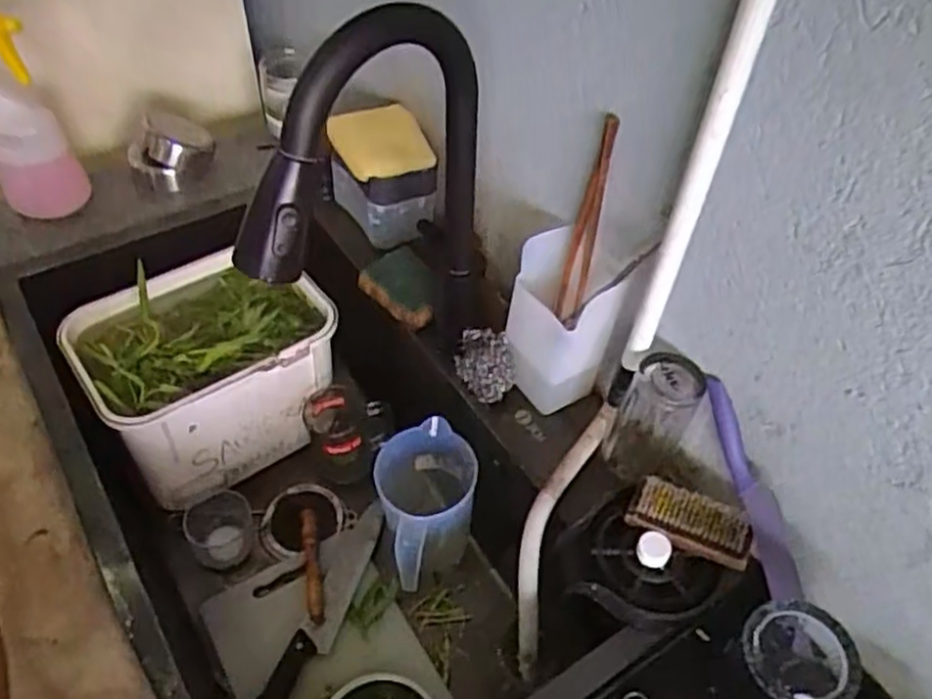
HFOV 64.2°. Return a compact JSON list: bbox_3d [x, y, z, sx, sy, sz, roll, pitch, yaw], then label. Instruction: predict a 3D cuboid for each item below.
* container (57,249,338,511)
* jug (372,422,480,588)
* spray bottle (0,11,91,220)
[{"bbox_3d":[-0.308,0.031,0.916,0.275,0.183,0.199,-32,58,-28],"label":"container"},{"bbox_3d":[-0.042,0.186,0.837,0.106,0.160,0.166,-8,50,-11],"label":"jug"},{"bbox_3d":[-0.525,-0.271,0.862,0.090,0.248,0.067,-27,56,-25],"label":"spray bottle"}]

